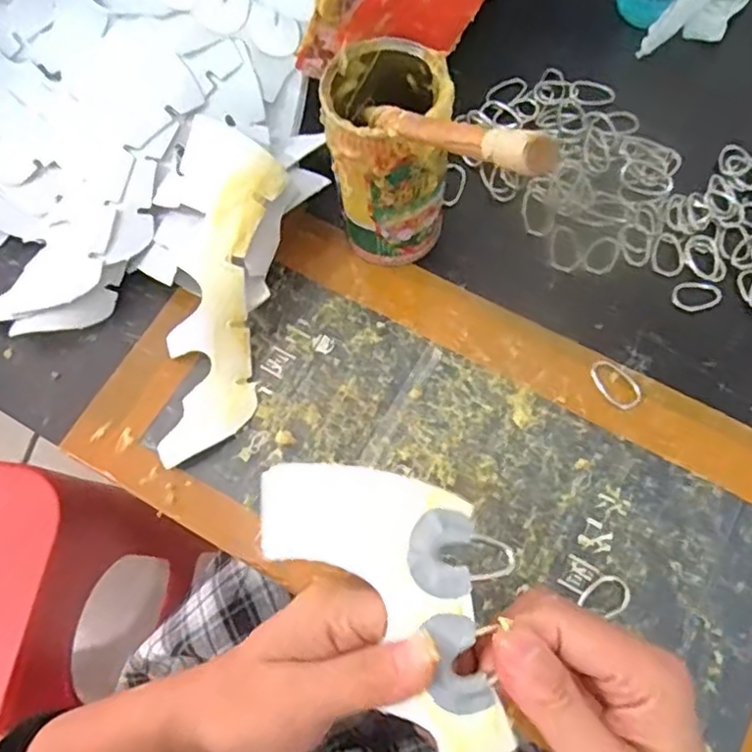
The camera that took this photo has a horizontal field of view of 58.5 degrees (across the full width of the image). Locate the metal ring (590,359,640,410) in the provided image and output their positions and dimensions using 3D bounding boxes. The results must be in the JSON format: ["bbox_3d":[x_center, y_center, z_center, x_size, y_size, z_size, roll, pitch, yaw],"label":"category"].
[{"bbox_3d":[0.140,0.005,0.395,0.018,0.004,0.033,-41,71,-13],"label":"metal ring"}]

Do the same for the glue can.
[{"bbox_3d":[0.008,-0.123,0.393,0.063,0.125,0.064,-1,67,3],"label":"glue can"}]

